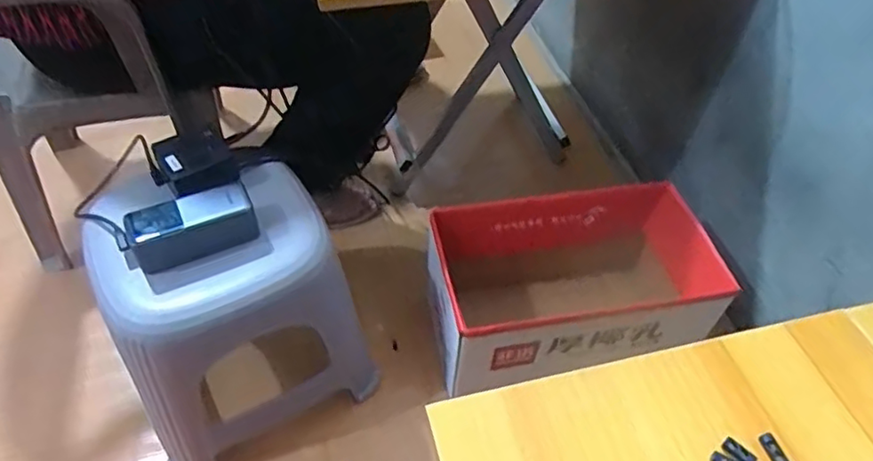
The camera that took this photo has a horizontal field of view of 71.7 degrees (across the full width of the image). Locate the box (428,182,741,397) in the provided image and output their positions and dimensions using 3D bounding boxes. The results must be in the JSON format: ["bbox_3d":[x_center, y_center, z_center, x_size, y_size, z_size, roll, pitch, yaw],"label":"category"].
[{"bbox_3d":[0.194,0.100,0.905,0.388,0.216,0.213,-8,50,-9],"label":"box"}]

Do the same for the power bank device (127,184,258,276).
[{"bbox_3d":[-0.266,-0.001,0.662,0.129,0.059,0.055,-20,53,-19],"label":"power bank device"}]

